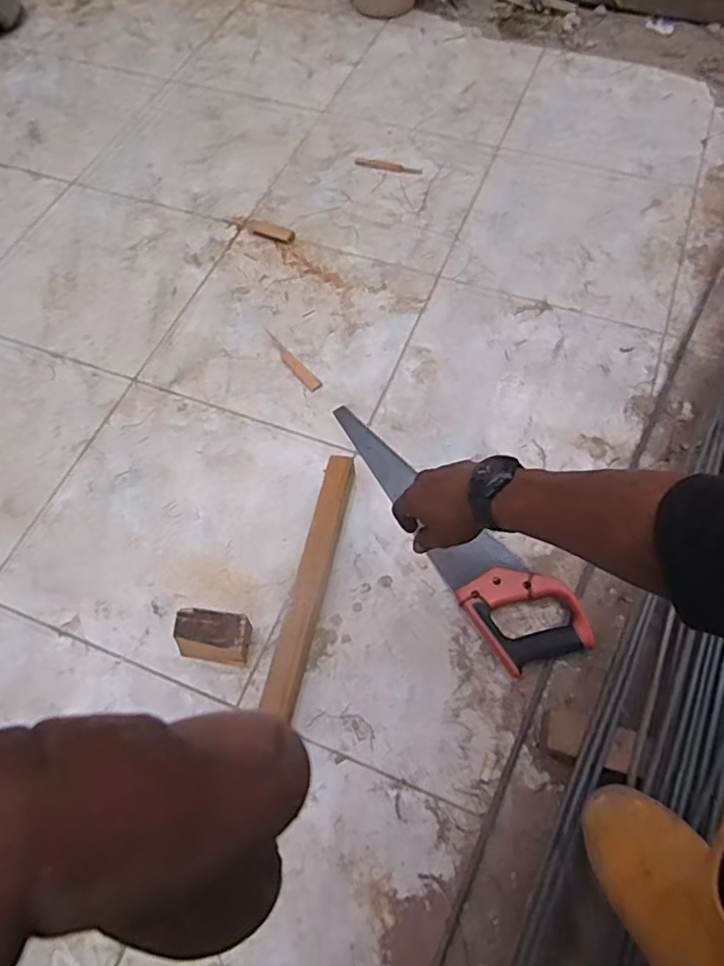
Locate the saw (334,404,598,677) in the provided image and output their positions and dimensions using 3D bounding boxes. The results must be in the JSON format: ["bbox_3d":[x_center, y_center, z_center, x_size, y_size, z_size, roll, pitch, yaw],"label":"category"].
[{"bbox_3d":[0.114,0.055,0.843,0.121,0.037,0.468,-33,63,-14],"label":"saw"}]

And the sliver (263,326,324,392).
[{"bbox_3d":[-0.119,-0.204,0.997,0.024,0.004,0.153,-36,67,-16],"label":"sliver"}]

